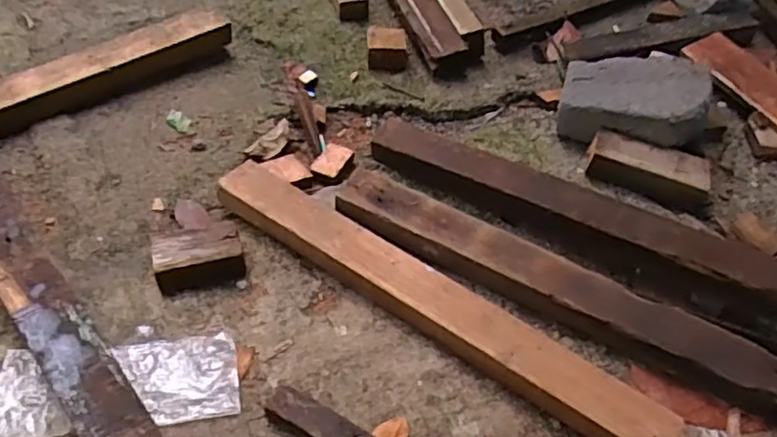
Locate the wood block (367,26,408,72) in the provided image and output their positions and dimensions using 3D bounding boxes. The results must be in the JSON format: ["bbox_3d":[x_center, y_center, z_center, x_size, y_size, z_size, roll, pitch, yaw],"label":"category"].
[{"bbox_3d":[-0.002,-0.277,1.049,0.065,0.046,0.073,-1,49,-6],"label":"wood block"}]

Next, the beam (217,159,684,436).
[{"bbox_3d":[0.039,0.090,0.717,0.564,0.046,0.067,31,53,20],"label":"beam"}]

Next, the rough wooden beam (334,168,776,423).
[{"bbox_3d":[0.297,0.134,0.702,0.796,0.048,0.072,25,52,16],"label":"rough wooden beam"}]

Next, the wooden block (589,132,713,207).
[{"bbox_3d":[0.356,-0.069,0.891,0.164,0.048,0.073,21,51,13],"label":"wooden block"}]

